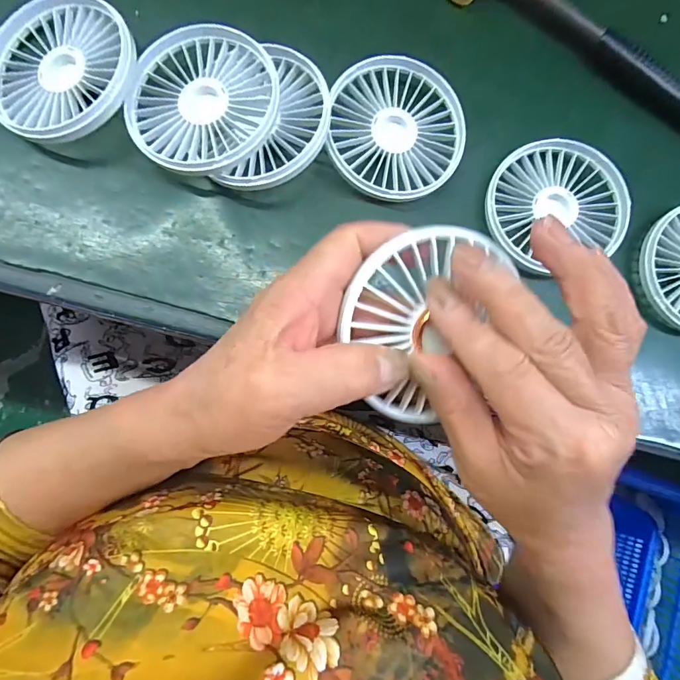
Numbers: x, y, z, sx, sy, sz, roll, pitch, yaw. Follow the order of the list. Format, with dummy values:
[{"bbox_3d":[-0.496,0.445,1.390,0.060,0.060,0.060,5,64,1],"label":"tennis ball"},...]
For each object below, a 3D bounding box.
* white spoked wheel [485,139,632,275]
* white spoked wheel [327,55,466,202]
[{"bbox_3d":[0.138,-0.088,0.270,0.083,0.016,0.080,0,85,-5],"label":"white spoked wheel"},{"bbox_3d":[0.035,-0.131,0.268,0.084,0.018,0.087,0,85,-5],"label":"white spoked wheel"}]

